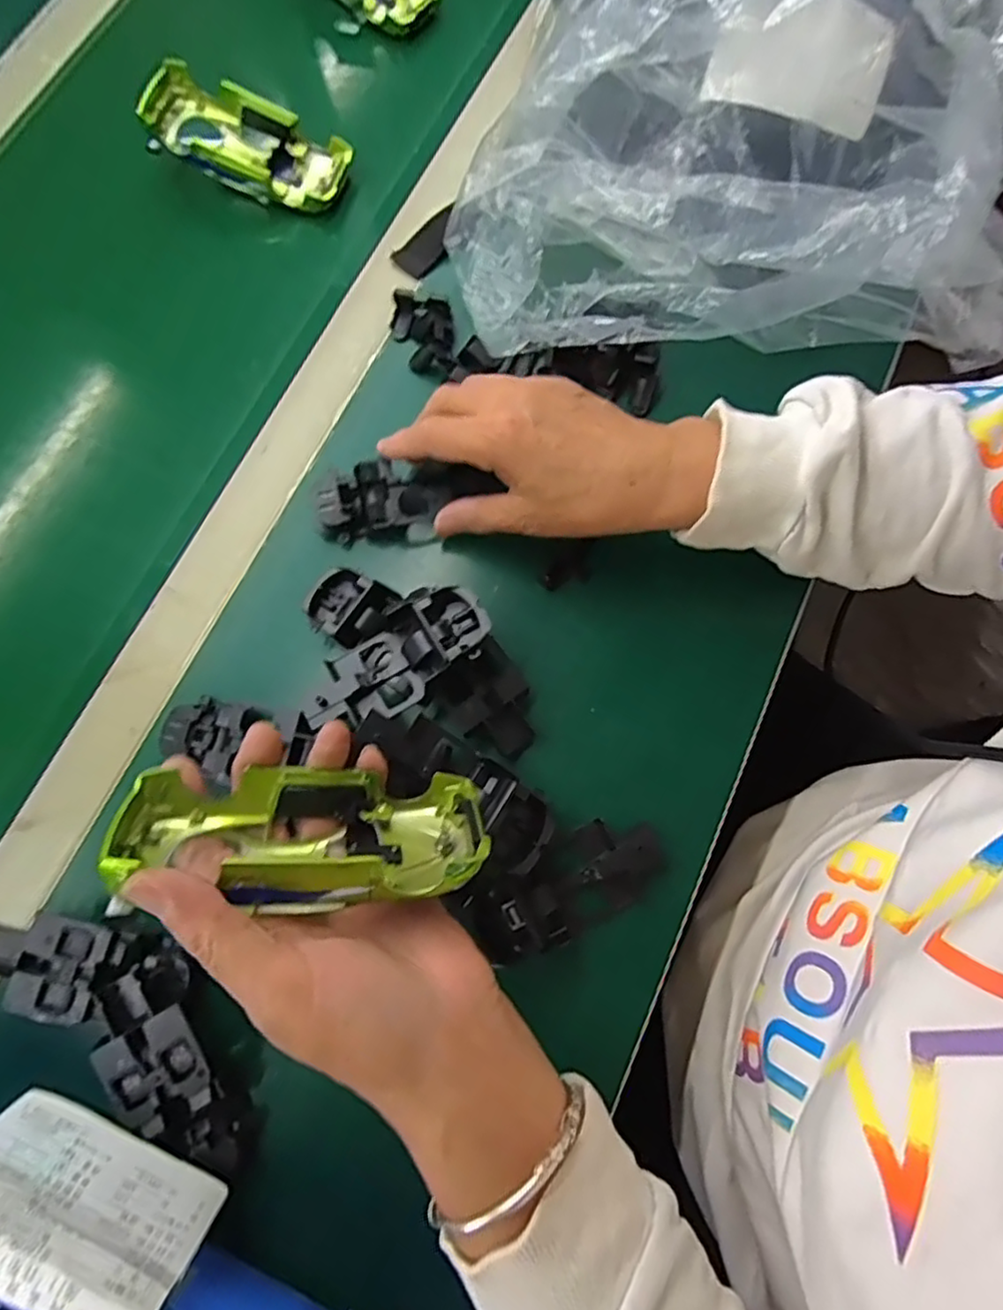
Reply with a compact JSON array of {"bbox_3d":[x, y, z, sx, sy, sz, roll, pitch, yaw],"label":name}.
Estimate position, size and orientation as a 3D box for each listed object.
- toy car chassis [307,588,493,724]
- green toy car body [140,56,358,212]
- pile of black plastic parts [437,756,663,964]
[{"bbox_3d":[-0.055,0.002,0.335,0.097,0.027,0.044,-39,77,-8],"label":"toy car chassis"},{"bbox_3d":[-0.175,-0.351,0.453,0.134,0.038,0.057,18,74,-6],"label":"green toy car body"},{"bbox_3d":[0.030,0.116,0.324,0.103,0.021,0.044,-20,75,-4],"label":"pile of black plastic parts"}]

